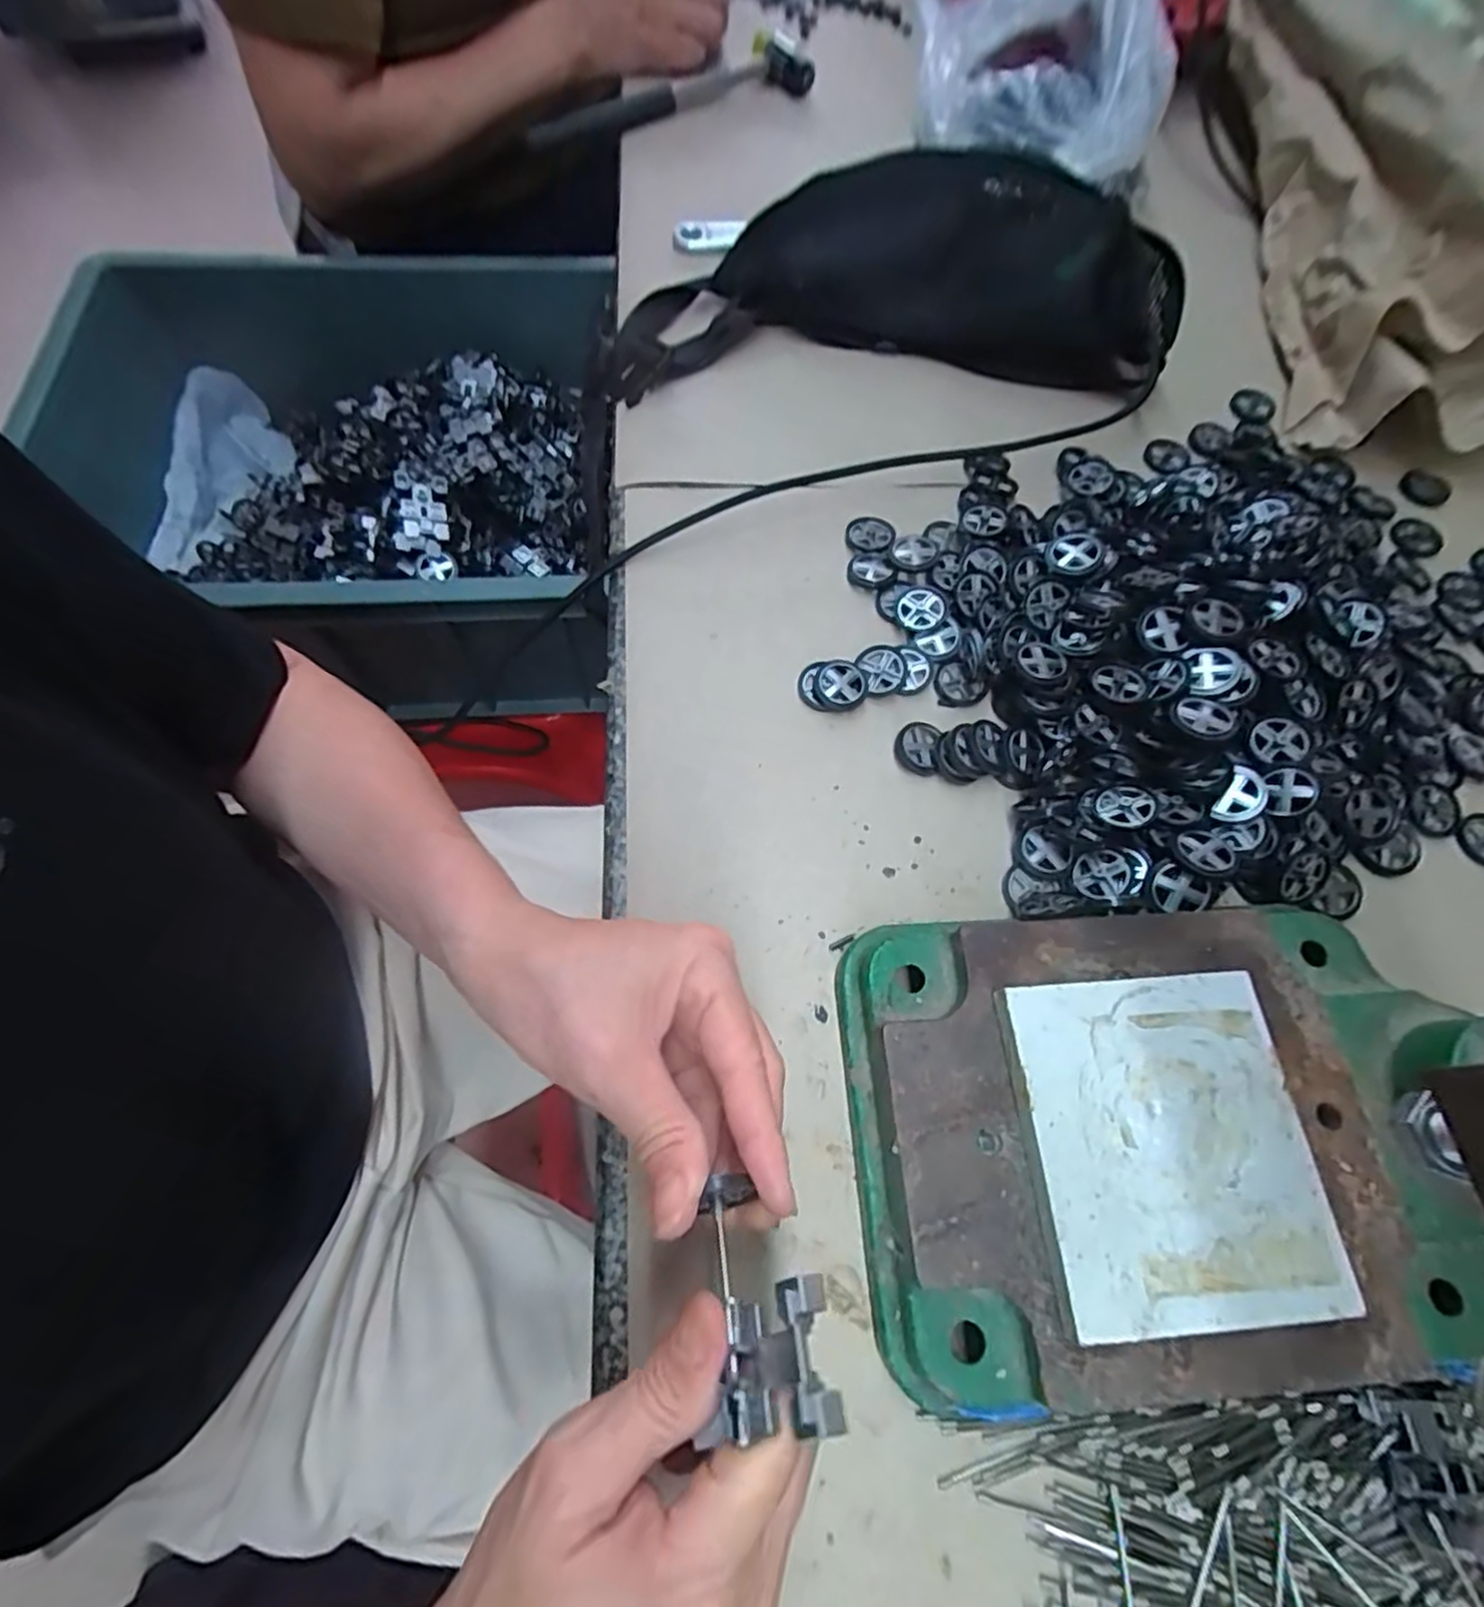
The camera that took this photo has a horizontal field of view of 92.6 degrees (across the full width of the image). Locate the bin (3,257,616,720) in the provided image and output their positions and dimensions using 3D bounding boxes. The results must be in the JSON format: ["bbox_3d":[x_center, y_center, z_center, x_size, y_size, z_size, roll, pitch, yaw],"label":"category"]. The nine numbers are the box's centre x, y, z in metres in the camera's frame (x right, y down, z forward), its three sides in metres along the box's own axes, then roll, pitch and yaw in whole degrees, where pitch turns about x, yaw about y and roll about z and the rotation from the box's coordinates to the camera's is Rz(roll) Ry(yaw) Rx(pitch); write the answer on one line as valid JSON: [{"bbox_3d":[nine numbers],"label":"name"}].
[{"bbox_3d":[-0.316,-0.271,0.597,0.396,0.183,0.363,-1,67,-3],"label":"bin"}]

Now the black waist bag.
[{"bbox_3d":[0.095,-0.328,0.442,0.356,0.081,0.121,-3,67,-4],"label":"black waist bag"}]

